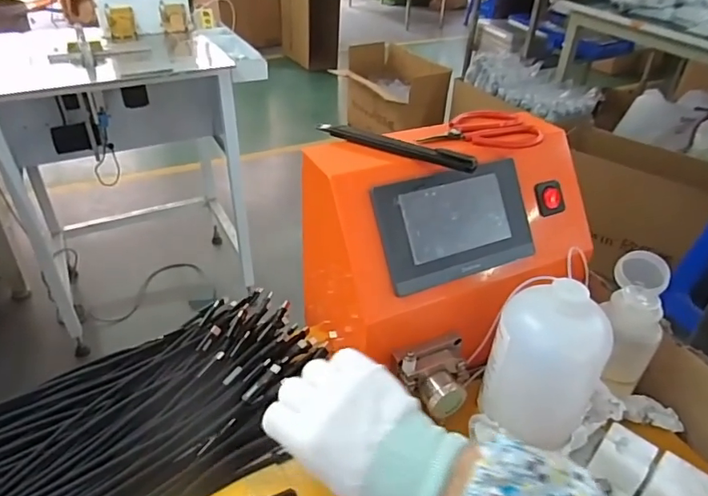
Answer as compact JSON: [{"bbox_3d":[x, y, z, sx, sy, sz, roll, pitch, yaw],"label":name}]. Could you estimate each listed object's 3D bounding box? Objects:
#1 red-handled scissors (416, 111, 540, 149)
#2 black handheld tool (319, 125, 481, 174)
[{"bbox_3d":[0.107,-0.104,0.458,0.109,0.013,0.053,-8,38,-15],"label":"red-handled scissors"},{"bbox_3d":[0.033,-0.083,0.414,0.132,0.010,0.010,18,39,19],"label":"black handheld tool"}]

